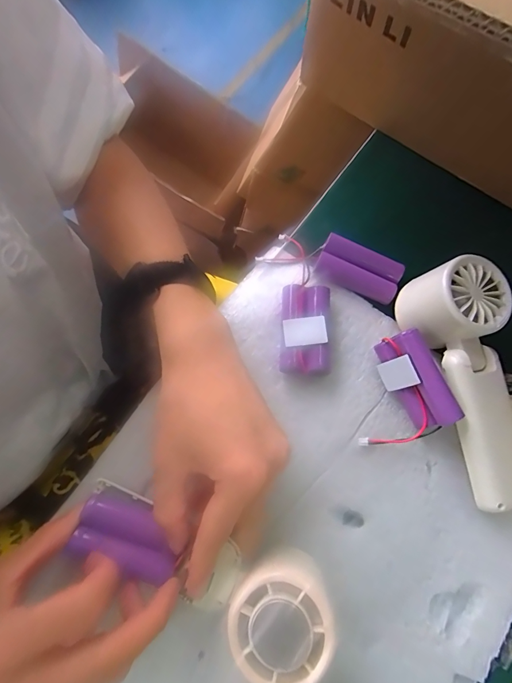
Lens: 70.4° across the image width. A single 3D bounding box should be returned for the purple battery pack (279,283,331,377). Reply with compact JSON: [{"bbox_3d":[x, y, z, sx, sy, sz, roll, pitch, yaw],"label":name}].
[{"bbox_3d":[0.037,-0.009,0.270,0.035,0.021,0.065,2,75,1],"label":"purple battery pack"}]

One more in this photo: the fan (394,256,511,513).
[{"bbox_3d":[0.153,0.026,0.246,0.060,0.051,0.160,-14,75,-4],"label":"fan"}]

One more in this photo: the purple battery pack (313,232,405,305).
[{"bbox_3d":[0.082,-0.057,0.288,0.065,0.014,0.034,25,76,7],"label":"purple battery pack"}]

